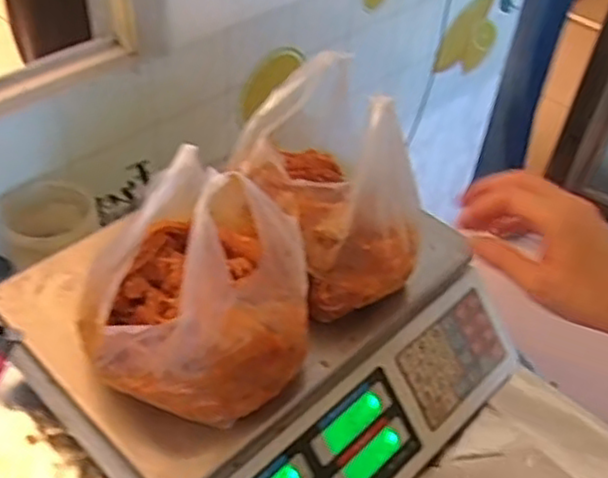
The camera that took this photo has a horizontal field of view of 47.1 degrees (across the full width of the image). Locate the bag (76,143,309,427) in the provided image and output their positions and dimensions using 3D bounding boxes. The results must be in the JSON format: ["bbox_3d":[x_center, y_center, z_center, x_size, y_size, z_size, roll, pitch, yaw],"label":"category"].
[{"bbox_3d":[-0.069,0.025,0.447,0.148,0.115,0.134,23,47,17],"label":"bag"}]

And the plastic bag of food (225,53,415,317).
[{"bbox_3d":[0.020,-0.042,0.510,0.104,0.129,0.140,-29,54,-29],"label":"plastic bag of food"}]

